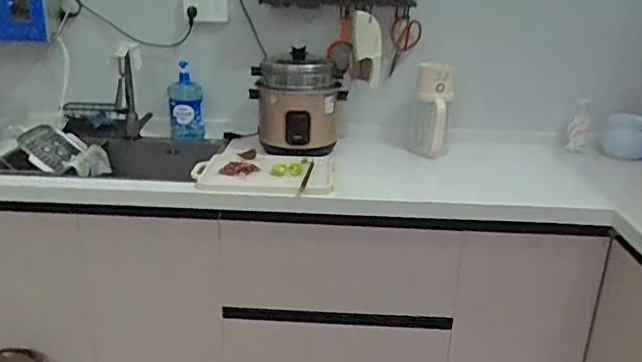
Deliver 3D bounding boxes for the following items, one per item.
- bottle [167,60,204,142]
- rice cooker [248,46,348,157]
[{"bbox_3d":[-0.440,-0.256,1.886,0.105,0.230,0.119,-1,20,-10],"label":"bottle"},{"bbox_3d":[-0.073,-0.230,1.792,0.268,0.305,0.253,2,20,-1],"label":"rice cooker"}]

